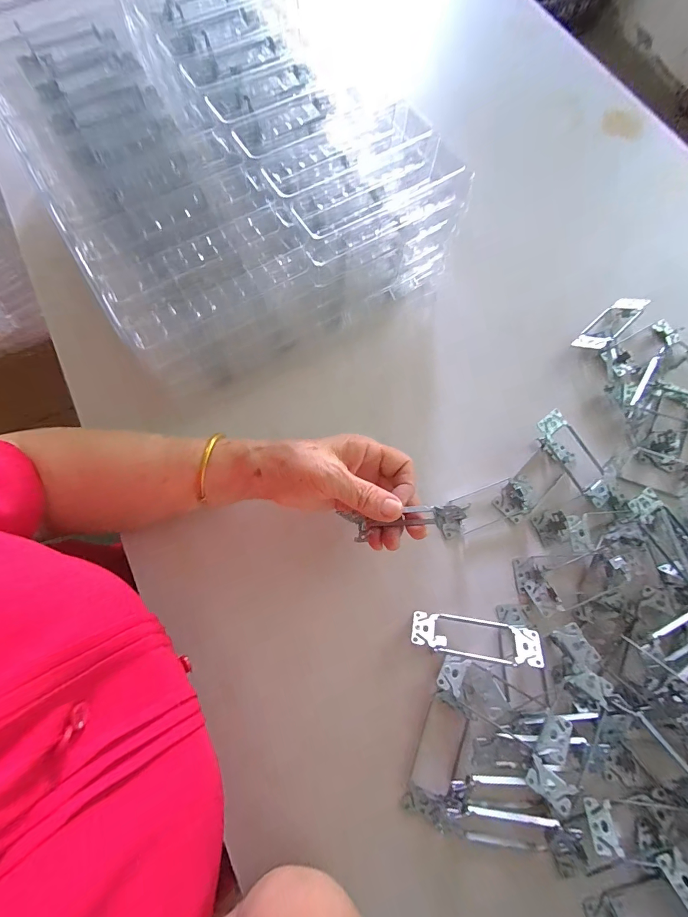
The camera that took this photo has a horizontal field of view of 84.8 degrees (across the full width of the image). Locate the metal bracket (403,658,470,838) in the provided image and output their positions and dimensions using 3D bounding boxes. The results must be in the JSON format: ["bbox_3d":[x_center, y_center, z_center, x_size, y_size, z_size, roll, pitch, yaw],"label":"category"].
[{"bbox_3d":[0.085,0.240,0.325,0.039,0.018,0.130,15,73,4],"label":"metal bracket"}]

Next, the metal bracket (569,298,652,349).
[{"bbox_3d":[0.317,-0.161,0.444,0.112,0.022,0.032,-40,77,-12],"label":"metal bracket"}]

